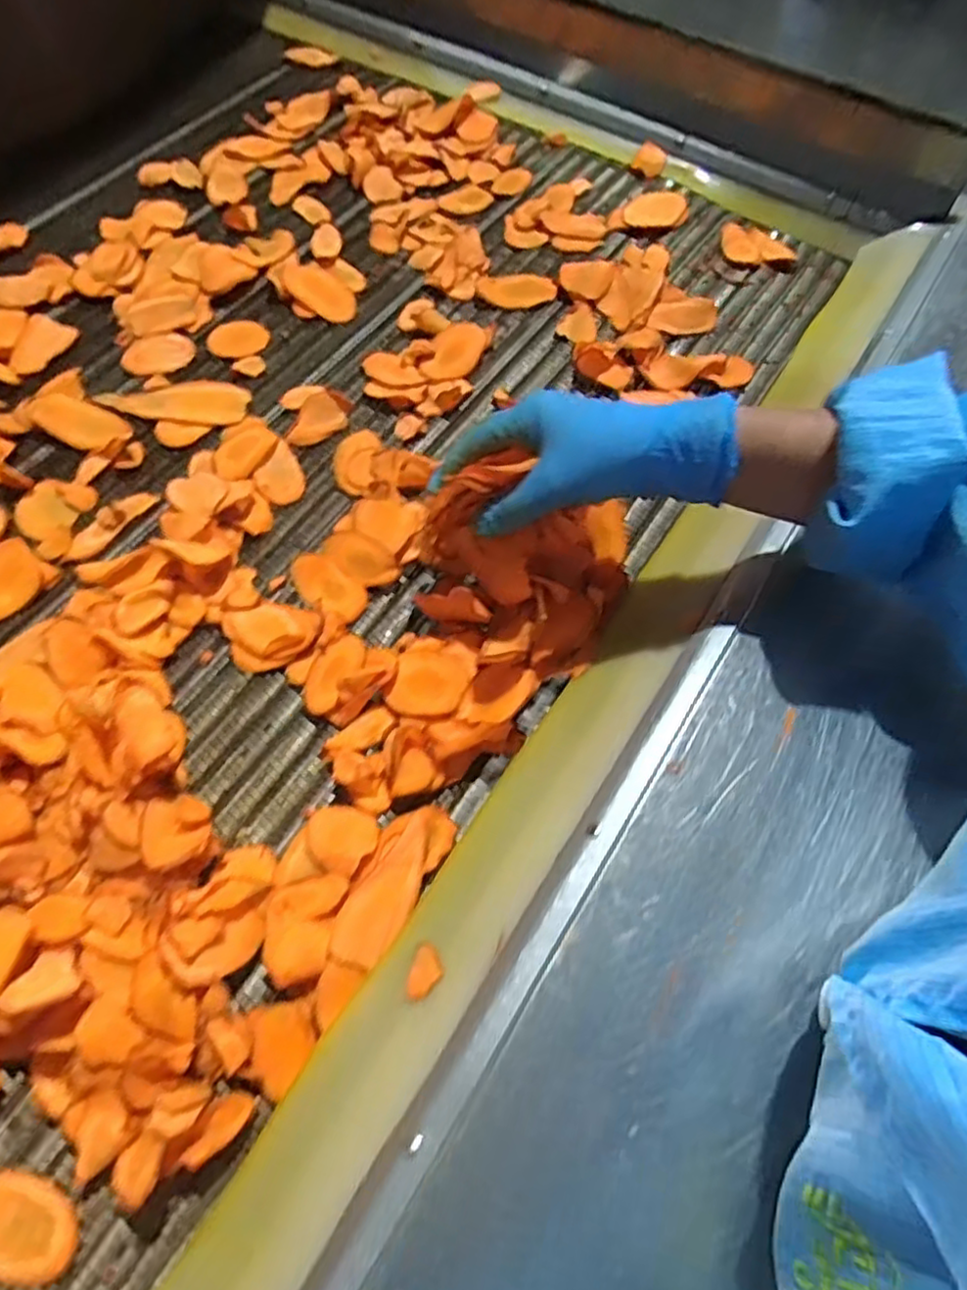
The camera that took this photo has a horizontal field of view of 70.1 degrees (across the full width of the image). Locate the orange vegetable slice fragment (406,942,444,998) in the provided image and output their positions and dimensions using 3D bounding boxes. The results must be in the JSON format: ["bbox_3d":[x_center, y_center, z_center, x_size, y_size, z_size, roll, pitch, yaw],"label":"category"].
[{"bbox_3d":[-0.029,0.165,0.347,0.016,0.012,0.024,17,63,8],"label":"orange vegetable slice fragment"}]

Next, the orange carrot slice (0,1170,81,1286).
[{"bbox_3d":[-0.212,0.261,0.309,0.056,0.007,0.036,18,63,8],"label":"orange carrot slice"}]

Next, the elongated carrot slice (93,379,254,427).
[{"bbox_3d":[-0.243,-0.192,0.540,0.111,0.006,0.042,4,62,1],"label":"elongated carrot slice"}]

